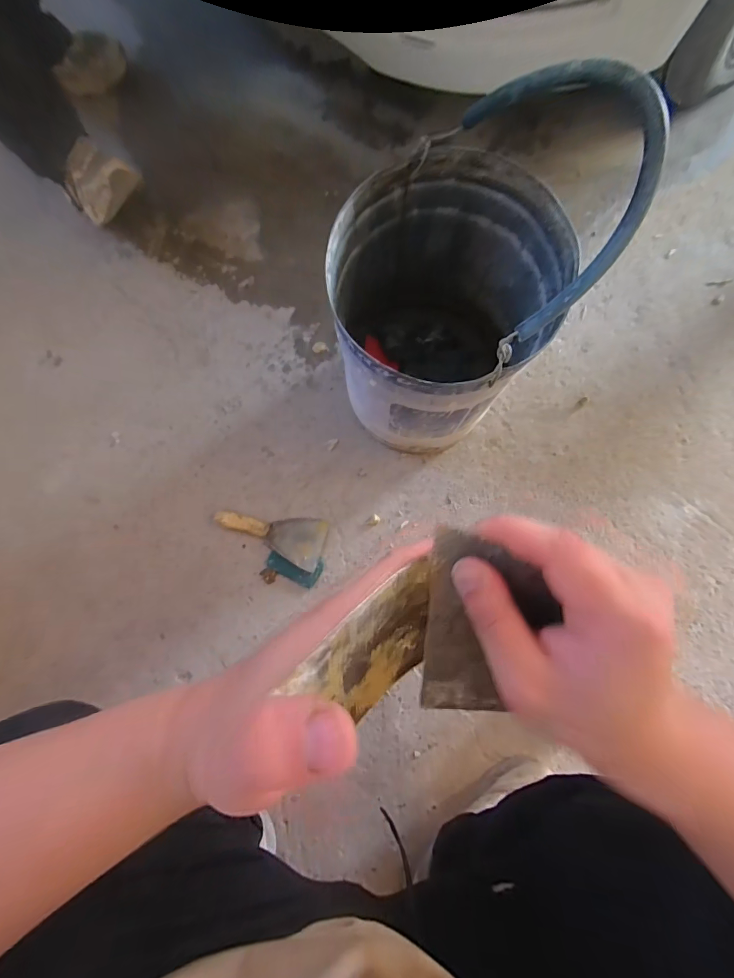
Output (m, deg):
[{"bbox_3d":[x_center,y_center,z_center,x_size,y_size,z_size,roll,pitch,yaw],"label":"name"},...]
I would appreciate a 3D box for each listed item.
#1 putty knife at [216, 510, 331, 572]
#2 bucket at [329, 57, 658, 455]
[{"bbox_3d":[-0.173,0.084,0.710,0.189,0.033,0.089,12,81,1],"label":"putty knife"},{"bbox_3d":[0.090,-0.226,0.528,0.259,0.469,0.273,0,81,0],"label":"bucket"}]

